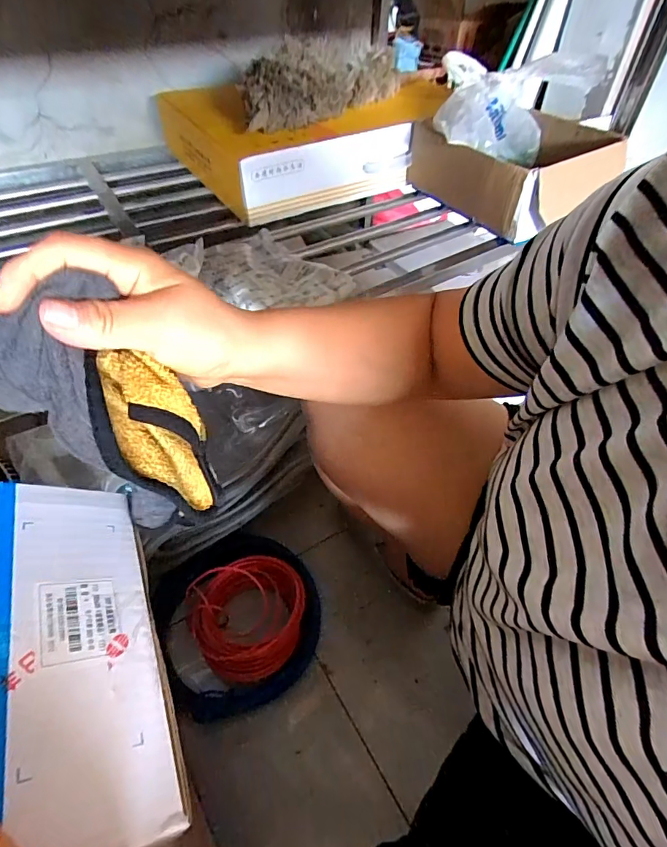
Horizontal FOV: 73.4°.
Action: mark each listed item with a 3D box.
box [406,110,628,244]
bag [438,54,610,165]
[{"bbox_3d":[0.325,-0.455,0.800,0.268,0.110,0.310,-22,51,-20],"label":"box"},{"bbox_3d":[0.320,-0.552,0.791,0.266,0.121,0.277,12,48,11],"label":"bag"}]

